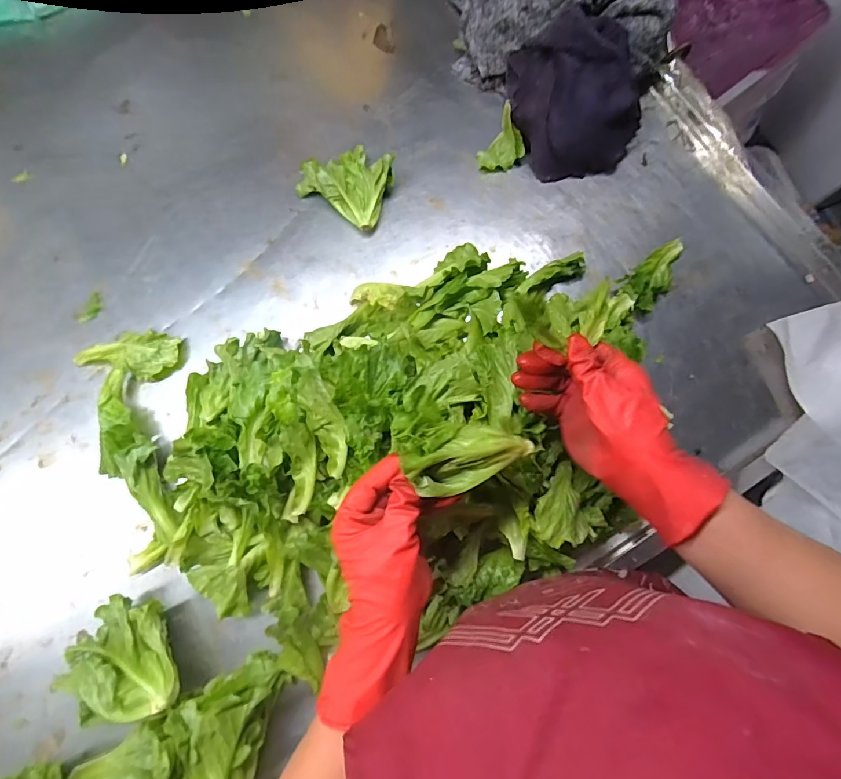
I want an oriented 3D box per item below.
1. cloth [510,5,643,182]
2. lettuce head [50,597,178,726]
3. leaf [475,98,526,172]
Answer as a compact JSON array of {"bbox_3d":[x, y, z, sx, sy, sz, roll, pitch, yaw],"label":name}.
[{"bbox_3d":[0.182,-0.327,0.526,0.161,0.103,0.128,5,77,2],"label":"cloth"},{"bbox_3d":[-0.277,0.248,0.423,0.104,0.052,0.100,-23,78,-5],"label":"lettuce head"},{"bbox_3d":[0.095,-0.287,0.537,0.047,0.059,0.037,-40,80,-8],"label":"leaf"}]

